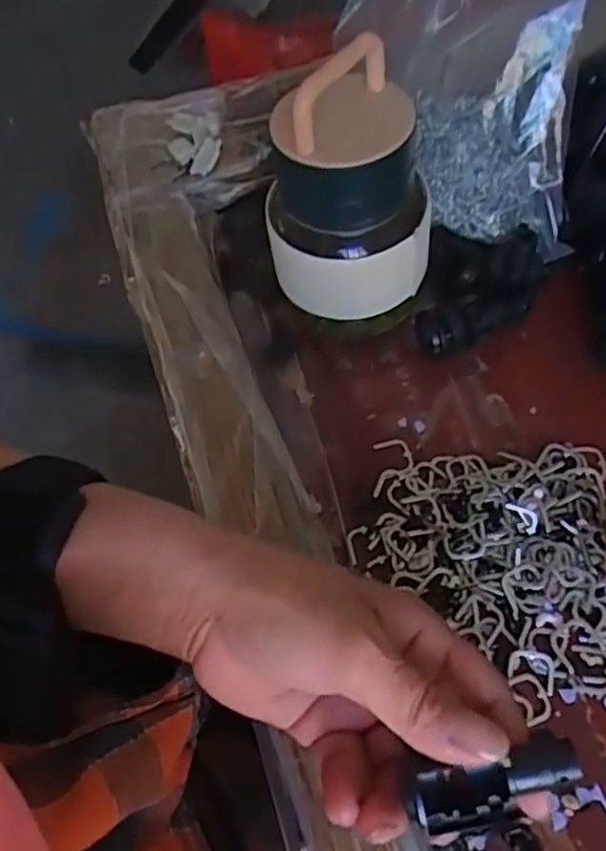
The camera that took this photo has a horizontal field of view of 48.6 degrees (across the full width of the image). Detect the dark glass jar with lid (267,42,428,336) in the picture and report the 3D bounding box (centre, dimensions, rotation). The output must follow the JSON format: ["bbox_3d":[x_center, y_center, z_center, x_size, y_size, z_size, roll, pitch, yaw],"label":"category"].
[{"bbox_3d":[0.021,-0.100,0.310,0.073,0.129,0.064,-17,62,-5],"label":"dark glass jar with lid"}]

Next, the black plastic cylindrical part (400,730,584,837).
[{"bbox_3d":[0.058,0.109,0.204,0.051,0.016,0.021,-24,62,8],"label":"black plastic cylindrical part"}]

